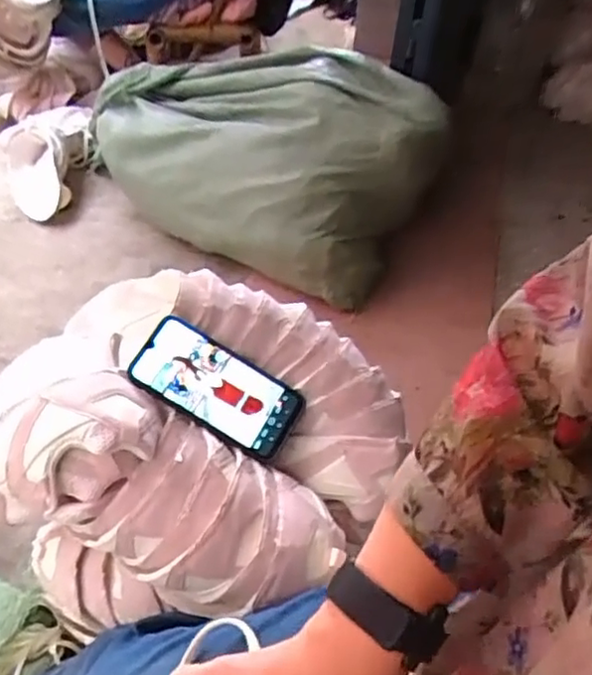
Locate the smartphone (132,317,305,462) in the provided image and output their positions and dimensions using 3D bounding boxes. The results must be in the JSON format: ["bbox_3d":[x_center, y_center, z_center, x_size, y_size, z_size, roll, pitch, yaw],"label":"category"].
[{"bbox_3d":[-0.074,0.049,0.619,0.165,0.011,0.082,31,69,-4],"label":"smartphone"}]

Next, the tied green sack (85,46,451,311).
[{"bbox_3d":[-0.089,-0.391,1.311,0.725,0.304,0.385,19,50,12],"label":"tied green sack"}]

